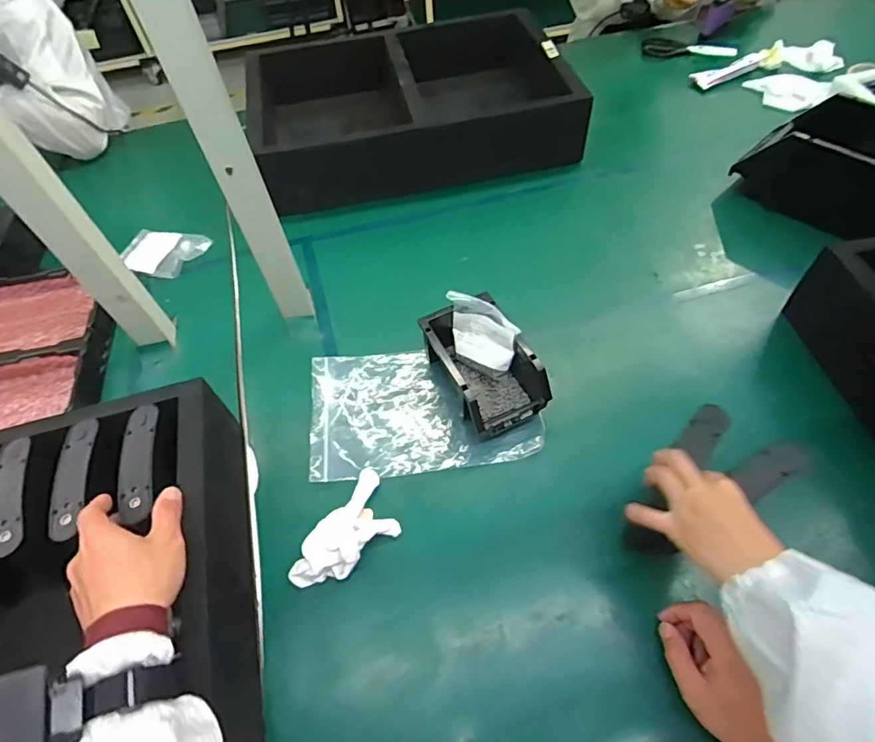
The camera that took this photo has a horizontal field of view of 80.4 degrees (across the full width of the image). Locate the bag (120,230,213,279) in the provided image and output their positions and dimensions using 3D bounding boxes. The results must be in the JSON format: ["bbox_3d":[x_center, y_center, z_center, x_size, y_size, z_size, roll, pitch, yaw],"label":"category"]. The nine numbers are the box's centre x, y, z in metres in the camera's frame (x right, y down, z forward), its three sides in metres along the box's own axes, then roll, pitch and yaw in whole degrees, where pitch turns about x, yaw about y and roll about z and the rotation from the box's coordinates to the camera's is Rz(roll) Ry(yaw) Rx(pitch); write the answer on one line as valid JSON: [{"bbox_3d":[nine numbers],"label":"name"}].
[{"bbox_3d":[-0.447,-0.194,0.844,0.128,0.012,0.101,10,57,11],"label":"bag"}]

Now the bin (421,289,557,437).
[{"bbox_3d":[0.056,-0.007,0.642,0.101,0.078,0.165,-24,57,-12],"label":"bin"}]

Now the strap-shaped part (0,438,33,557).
[{"bbox_3d":[-0.406,0.119,0.490,0.030,0.013,0.115,-17,56,-7],"label":"strap-shaped part"}]

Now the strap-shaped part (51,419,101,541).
[{"bbox_3d":[-0.351,0.101,0.502,0.031,0.006,0.122,-12,55,-4],"label":"strap-shaped part"}]

